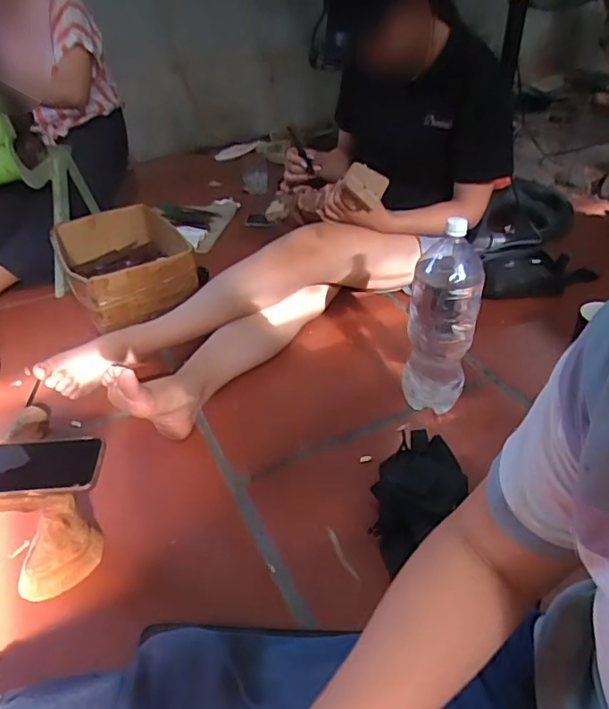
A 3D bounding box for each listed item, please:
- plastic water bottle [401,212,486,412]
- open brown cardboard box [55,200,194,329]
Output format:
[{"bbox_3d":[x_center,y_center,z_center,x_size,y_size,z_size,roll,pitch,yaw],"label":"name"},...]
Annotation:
[{"bbox_3d":[0.219,-0.043,0.871,0.105,0.319,0.092,10,39,13],"label":"plastic water bottle"},{"bbox_3d":[-0.393,-0.197,1.234,0.274,0.151,0.308,-19,41,-23],"label":"open brown cardboard box"}]

